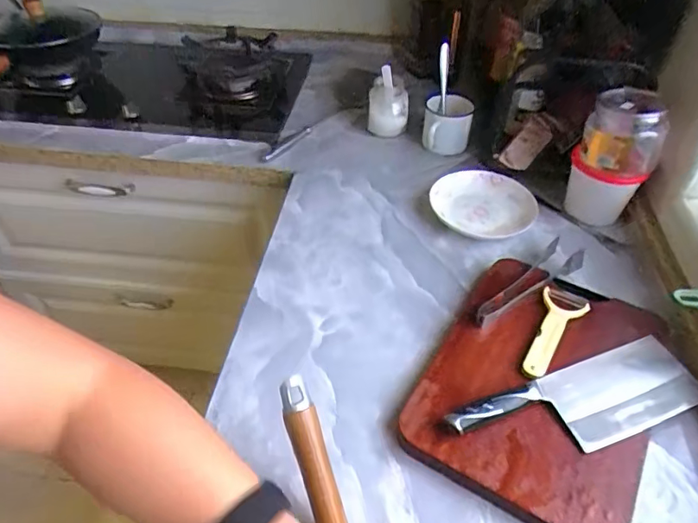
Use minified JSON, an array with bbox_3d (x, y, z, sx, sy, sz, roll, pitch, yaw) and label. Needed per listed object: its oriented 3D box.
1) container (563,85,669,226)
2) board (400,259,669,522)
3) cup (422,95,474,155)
[{"bbox_3d":[0.416,-0.163,0.798,0.110,0.183,0.089,21,47,20],"label":"container"},{"bbox_3d":[0.232,0.137,0.613,0.240,0.028,0.338,22,48,22],"label":"board"},{"bbox_3d":[0.192,-0.269,0.996,0.092,0.085,0.106,10,44,10],"label":"cup"}]

